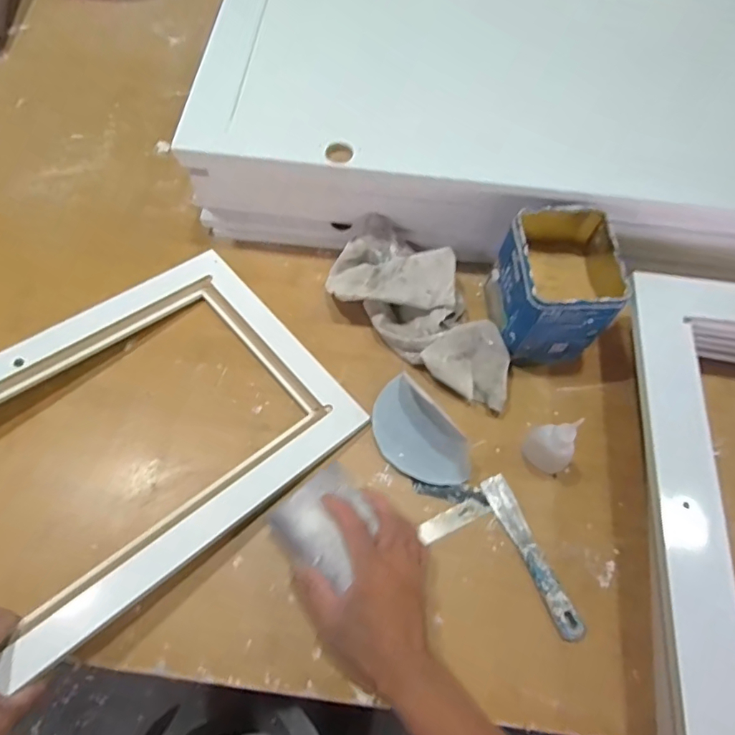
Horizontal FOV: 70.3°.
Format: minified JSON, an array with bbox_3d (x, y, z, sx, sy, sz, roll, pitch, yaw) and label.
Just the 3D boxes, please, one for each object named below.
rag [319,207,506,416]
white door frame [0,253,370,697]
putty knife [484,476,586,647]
[{"bbox_3d":[0.061,-0.060,0.526,0.224,0.045,0.109,37,68,13],"label":"rag"},{"bbox_3d":[-0.235,0.074,0.436,0.425,0.029,0.251,-34,70,-27],"label":"white door frame"},{"bbox_3d":[0.140,0.160,0.447,0.023,0.011,0.140,-19,67,-12],"label":"putty knife"}]

